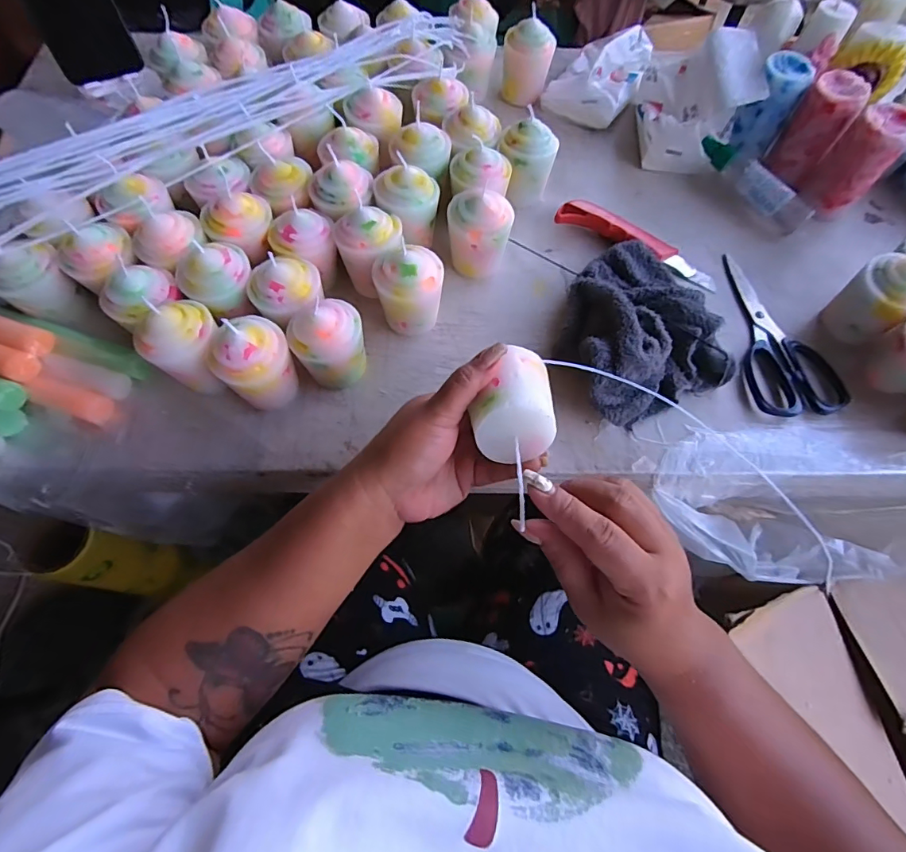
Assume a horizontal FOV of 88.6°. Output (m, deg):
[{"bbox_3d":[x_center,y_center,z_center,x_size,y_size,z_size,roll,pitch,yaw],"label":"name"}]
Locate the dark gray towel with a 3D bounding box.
[{"bbox_3d":[0.159,-0.093,0.400,0.134,0.065,0.173,-8,68,-4],"label":"dark gray towel"}]

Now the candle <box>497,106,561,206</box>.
[{"bbox_3d":[0.077,-0.263,0.471,0.059,0.073,0.047,-15,69,-7],"label":"candle"}]

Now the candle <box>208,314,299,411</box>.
[{"bbox_3d":[-0.150,-0.046,0.359,0.055,0.068,0.048,-40,74,-16],"label":"candle"}]

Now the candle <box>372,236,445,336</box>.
[{"bbox_3d":[-0.036,-0.111,0.394,0.054,0.071,0.048,-2,68,-2],"label":"candle"}]

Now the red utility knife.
[{"bbox_3d":[0.187,-0.187,0.468,0.168,0.021,0.032,27,70,10],"label":"red utility knife"}]

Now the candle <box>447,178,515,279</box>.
[{"bbox_3d":[0.027,-0.171,0.427,0.054,0.077,0.051,0,68,-1],"label":"candle"}]

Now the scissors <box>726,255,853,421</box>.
[{"bbox_3d":[0.290,-0.090,0.429,0.080,0.011,0.174,-6,68,-3],"label":"scissors"}]

